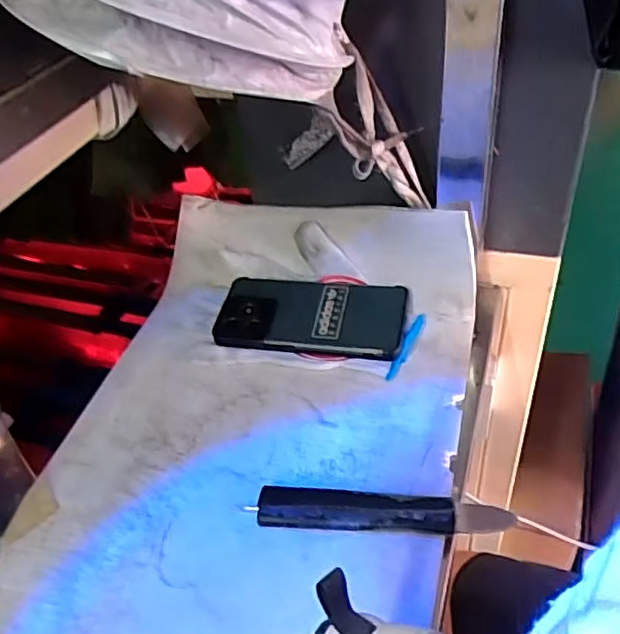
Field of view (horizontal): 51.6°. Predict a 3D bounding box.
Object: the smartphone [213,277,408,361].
[{"bbox_3d":[0.001,-0.003,0.568,0.161,0.010,0.082,5,49,13],"label":"smartphone"}]

